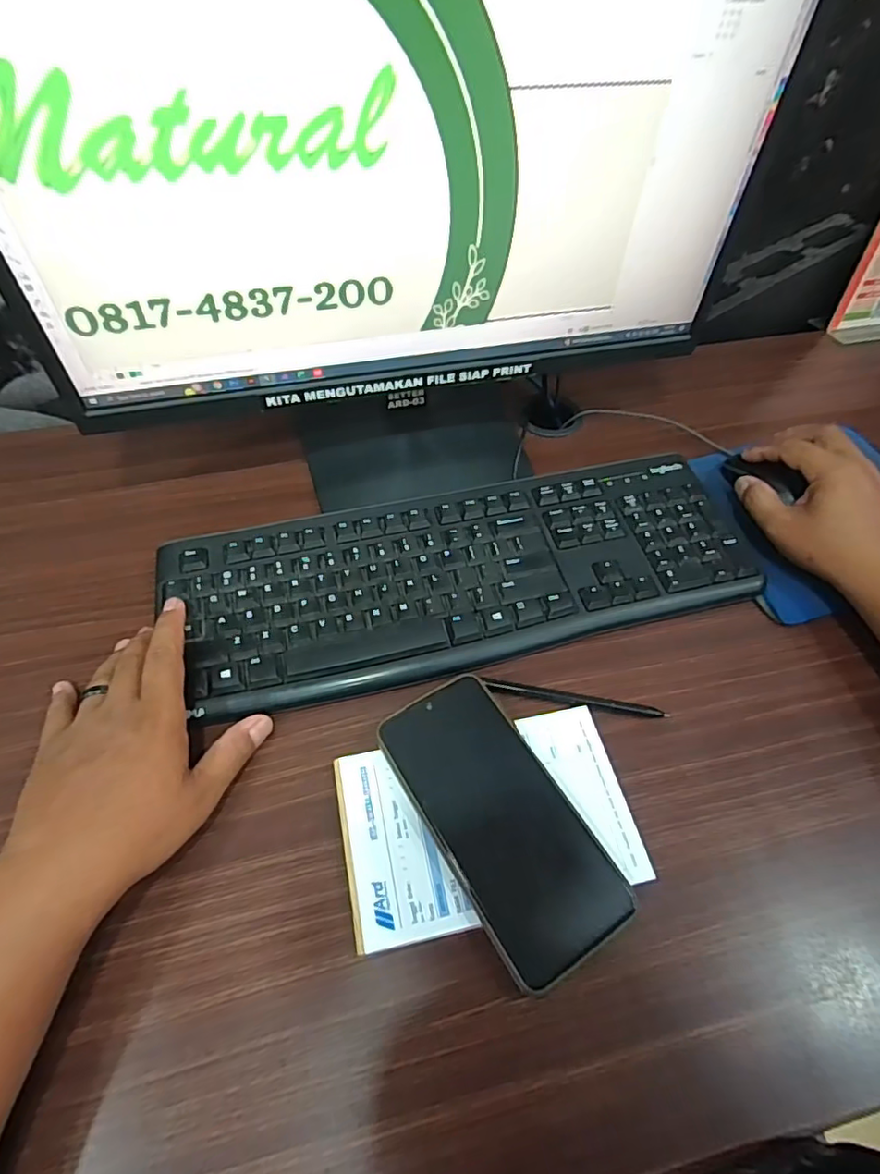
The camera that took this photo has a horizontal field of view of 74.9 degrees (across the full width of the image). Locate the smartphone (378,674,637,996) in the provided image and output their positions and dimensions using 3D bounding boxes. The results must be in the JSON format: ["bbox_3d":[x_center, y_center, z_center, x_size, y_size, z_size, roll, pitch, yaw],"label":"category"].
[{"bbox_3d":[0.034,0.131,0.335,0.075,0.017,0.161,-26,58,-19],"label":"smartphone"}]

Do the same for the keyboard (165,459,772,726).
[{"bbox_3d":[0.022,-0.012,0.436,0.416,0.024,0.151,-12,54,-9],"label":"keyboard"}]

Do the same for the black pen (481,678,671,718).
[{"bbox_3d":[0.090,0.076,0.386,0.122,0.005,0.008,9,53,5],"label":"black pen"}]

